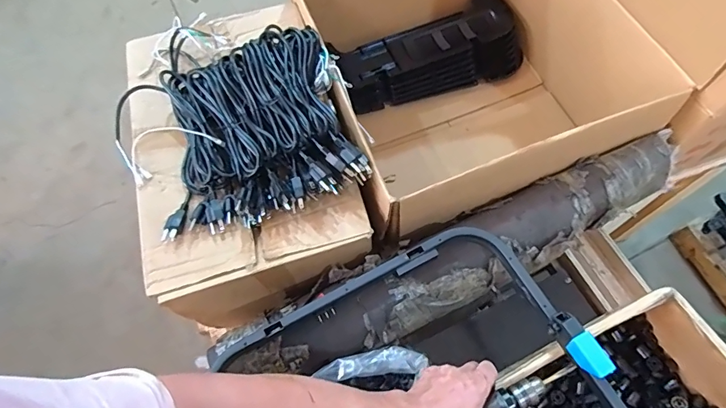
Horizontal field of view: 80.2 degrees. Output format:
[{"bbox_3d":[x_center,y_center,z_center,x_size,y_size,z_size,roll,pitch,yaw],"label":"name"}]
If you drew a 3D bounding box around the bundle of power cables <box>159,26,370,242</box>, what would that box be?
[{"bbox_3d":[-0.191,-0.143,0.728,0.317,0.071,0.357,-17,64,-5],"label":"bundle of power cables"}]

